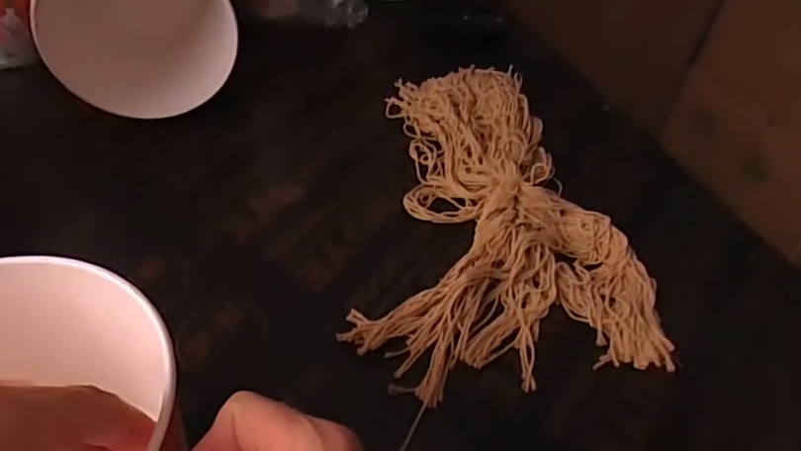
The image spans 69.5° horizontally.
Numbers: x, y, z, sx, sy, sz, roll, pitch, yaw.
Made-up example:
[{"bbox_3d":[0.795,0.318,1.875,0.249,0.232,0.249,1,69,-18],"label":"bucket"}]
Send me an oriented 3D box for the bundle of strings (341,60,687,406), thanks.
[{"bbox_3d":[0.058,-0.033,0.501,0.217,0.028,0.352,-6,49,-8],"label":"bundle of strings"}]

